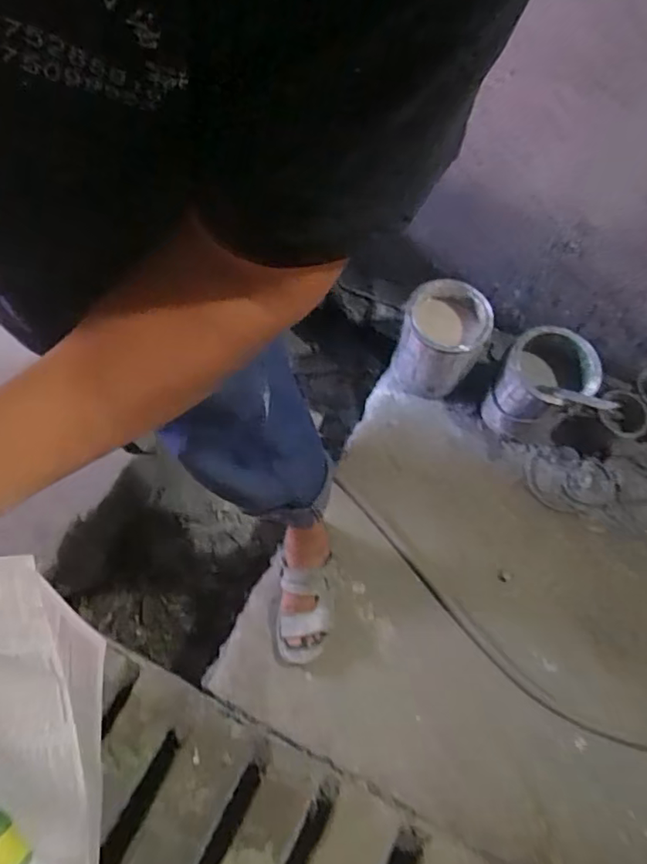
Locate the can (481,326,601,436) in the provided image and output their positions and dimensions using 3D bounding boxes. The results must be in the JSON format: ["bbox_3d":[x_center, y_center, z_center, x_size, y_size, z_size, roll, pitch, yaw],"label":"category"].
[{"bbox_3d":[0.434,-0.091,1.162,0.177,0.214,0.171,-35,73,-15],"label":"can"}]

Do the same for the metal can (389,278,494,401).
[{"bbox_3d":[0.240,-0.187,1.185,0.168,0.222,0.168,13,67,3],"label":"metal can"}]

